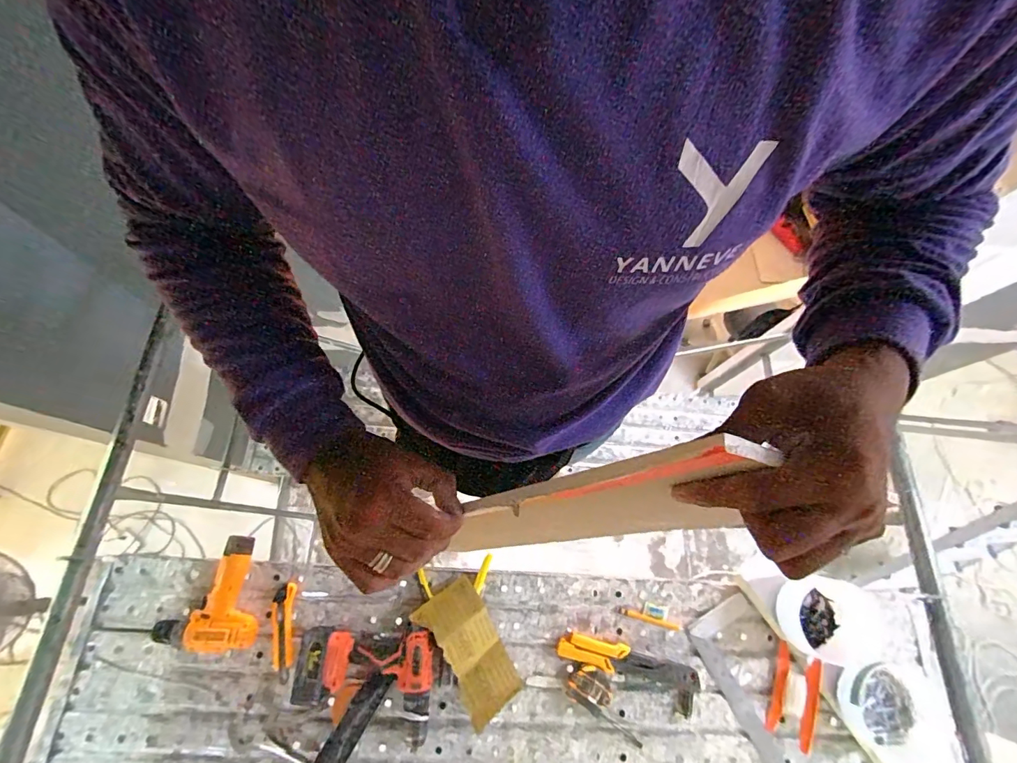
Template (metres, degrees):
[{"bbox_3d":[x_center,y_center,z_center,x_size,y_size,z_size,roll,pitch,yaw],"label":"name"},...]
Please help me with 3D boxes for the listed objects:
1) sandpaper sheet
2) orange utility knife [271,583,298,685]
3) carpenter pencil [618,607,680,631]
[{"bbox_3d":[-0.079,0.523,0.842,0.124,0.049,0.236,-27,86,-11],"label":"sandpaper sheet"},{"bbox_3d":[-0.445,0.494,0.850,0.045,0.017,0.170,-6,69,-4],"label":"orange utility knife"},{"bbox_3d":[0.290,0.491,0.891,0.126,0.006,0.015,16,69,5],"label":"carpenter pencil"}]

